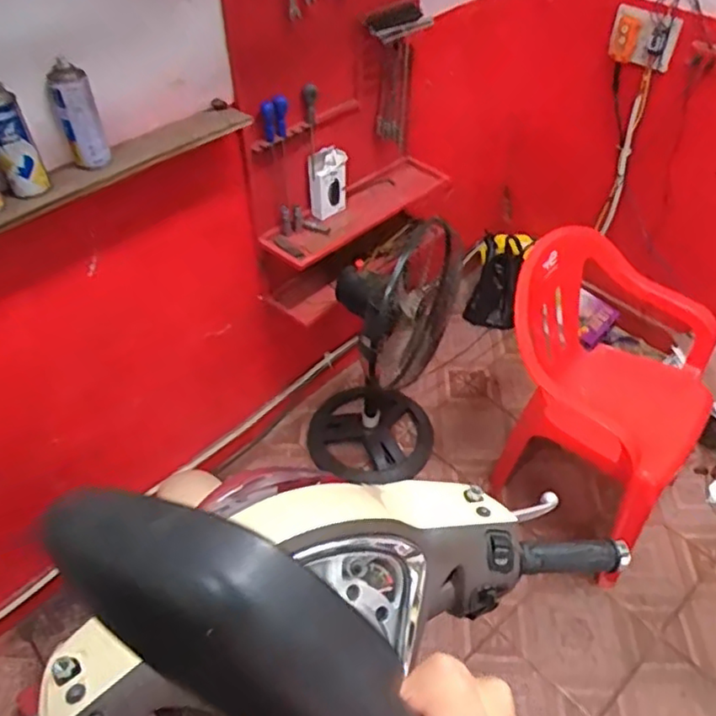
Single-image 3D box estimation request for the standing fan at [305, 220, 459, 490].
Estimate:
[{"bbox_3d":[0.075,0.036,1.746,0.389,0.810,0.400,-5,47,-4],"label":"standing fan"}]

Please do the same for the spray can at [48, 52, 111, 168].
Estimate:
[{"bbox_3d":[-0.470,-0.404,1.073,0.063,0.186,0.050,-20,50,-17],"label":"spray can"}]

